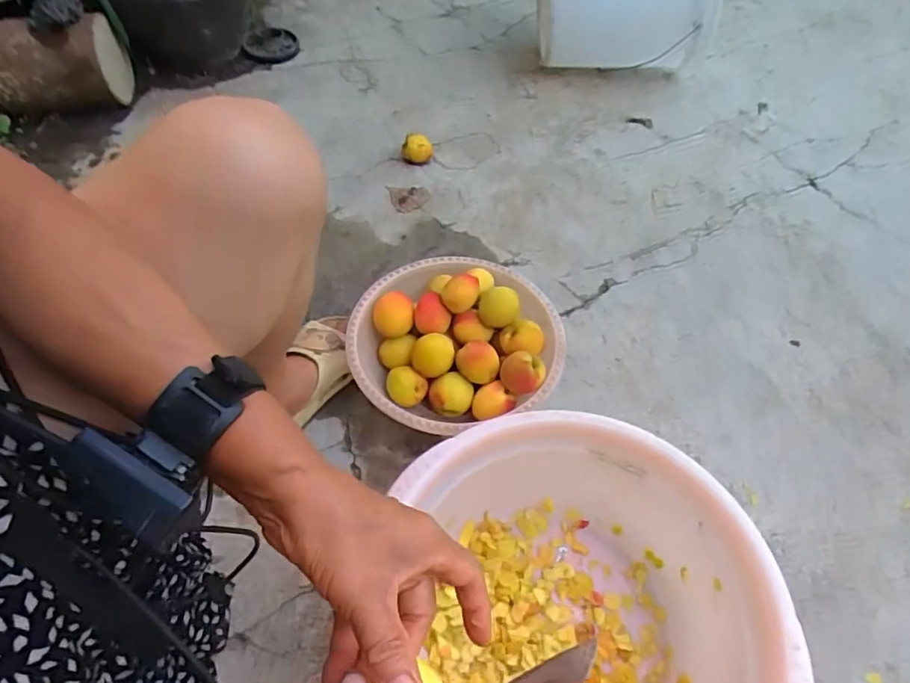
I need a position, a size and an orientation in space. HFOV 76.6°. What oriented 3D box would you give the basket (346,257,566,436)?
[{"bbox_3d":[0.001,0.006,0.759,0.268,0.115,0.247,1,54,-1],"label":"basket"}]

